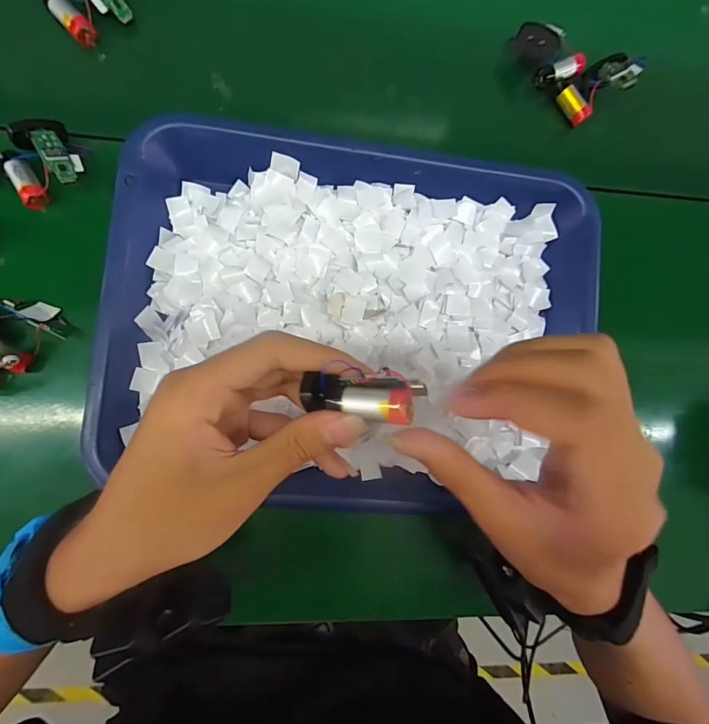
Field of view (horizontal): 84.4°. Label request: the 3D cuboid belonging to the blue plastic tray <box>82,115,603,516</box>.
[{"bbox_3d":[0.006,-0.028,0.278,0.330,0.031,0.251,4,88,-7],"label":"blue plastic tray"}]

